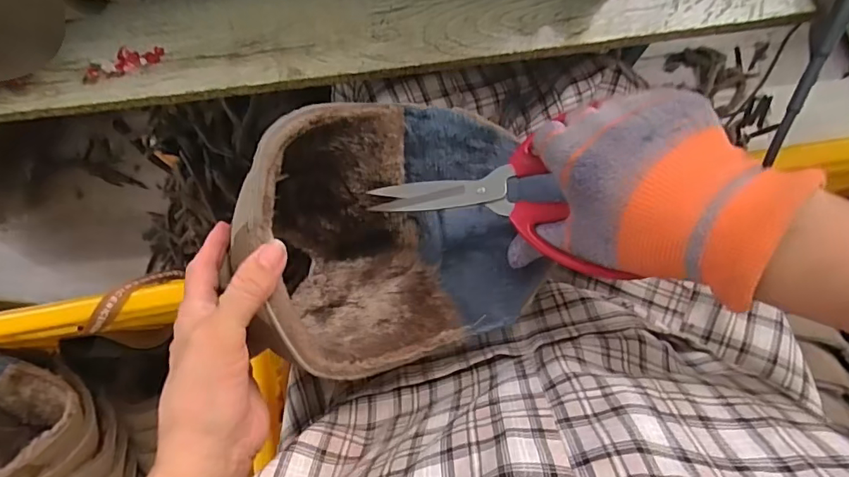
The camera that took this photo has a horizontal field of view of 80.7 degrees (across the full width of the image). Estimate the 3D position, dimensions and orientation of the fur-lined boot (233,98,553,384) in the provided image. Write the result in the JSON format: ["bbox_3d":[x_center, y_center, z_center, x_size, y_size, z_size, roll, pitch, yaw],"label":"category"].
[{"bbox_3d":[-0.021,-0.007,0.326,0.162,0.101,0.162,-13,83,3],"label":"fur-lined boot"}]

